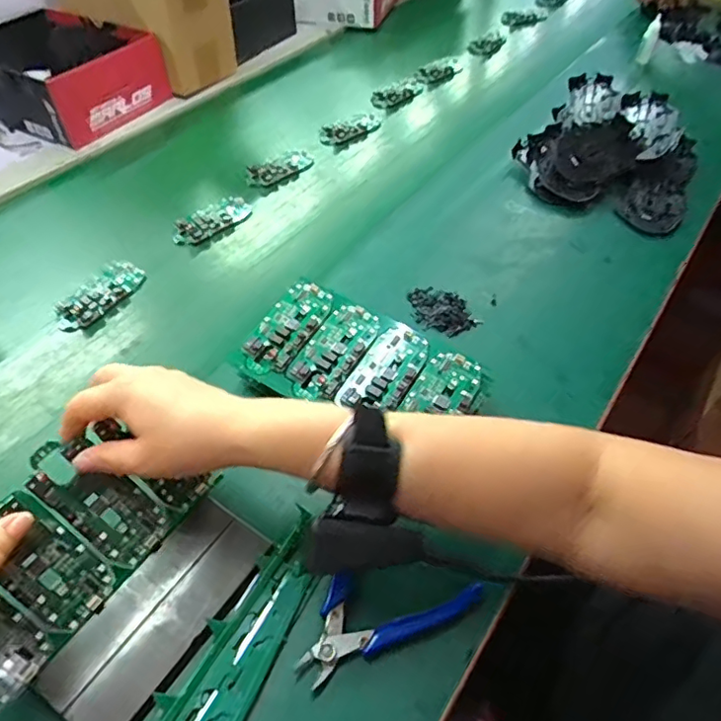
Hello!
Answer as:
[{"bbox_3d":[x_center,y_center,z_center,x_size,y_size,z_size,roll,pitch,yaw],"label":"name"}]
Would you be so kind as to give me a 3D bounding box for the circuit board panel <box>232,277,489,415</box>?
[{"bbox_3d":[-0.003,0.002,0.466,0.189,0.017,0.101,26,54,20],"label":"circuit board panel"}]

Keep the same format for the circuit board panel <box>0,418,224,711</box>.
[{"bbox_3d":[-0.185,0.112,0.357,0.097,0.013,0.170,50,54,-14],"label":"circuit board panel"}]

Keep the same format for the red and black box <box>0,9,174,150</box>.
[{"bbox_3d":[-0.426,-0.404,0.792,0.255,0.089,0.185,21,52,16],"label":"red and black box"}]

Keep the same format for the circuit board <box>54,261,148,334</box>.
[{"bbox_3d":[-0.263,-0.067,0.567,0.049,0.012,0.094,21,52,16],"label":"circuit board"}]

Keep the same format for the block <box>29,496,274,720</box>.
[{"bbox_3d":[-0.127,0.161,0.367,0.067,0.008,0.147,25,53,20],"label":"block"}]

